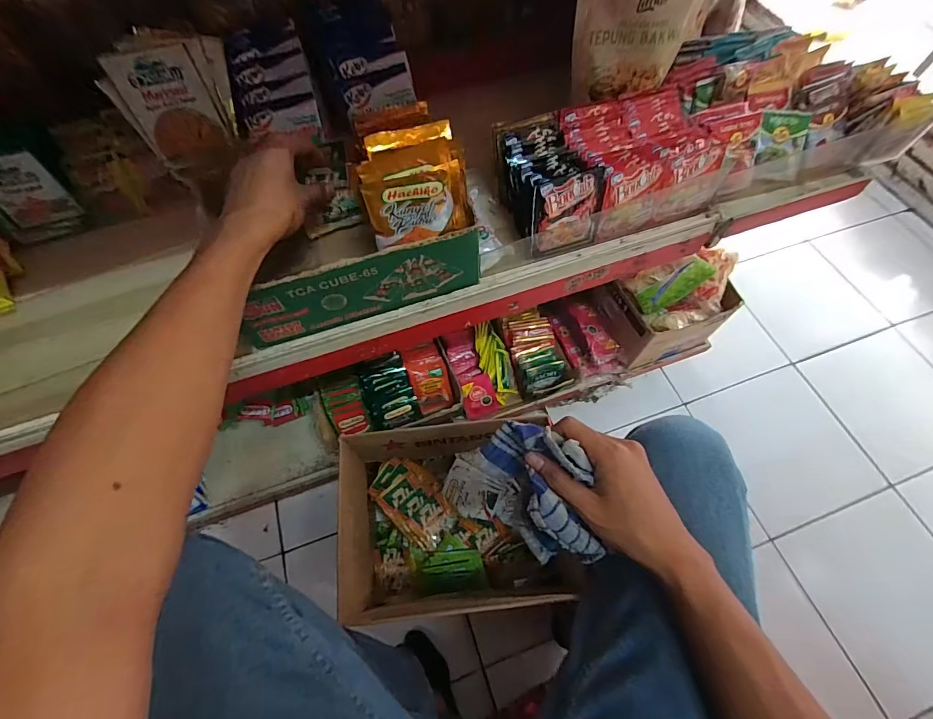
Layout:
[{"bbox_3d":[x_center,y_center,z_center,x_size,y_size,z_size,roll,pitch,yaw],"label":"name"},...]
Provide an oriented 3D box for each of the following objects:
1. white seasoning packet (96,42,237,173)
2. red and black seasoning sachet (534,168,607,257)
[{"bbox_3d":[-0.323,-0.274,0.458,0.081,0.119,0.007,-19,50,-11],"label":"white seasoning packet"},{"bbox_3d":[0.109,-0.159,0.447,0.078,0.094,0.017,-18,52,-6],"label":"red and black seasoning sachet"}]

